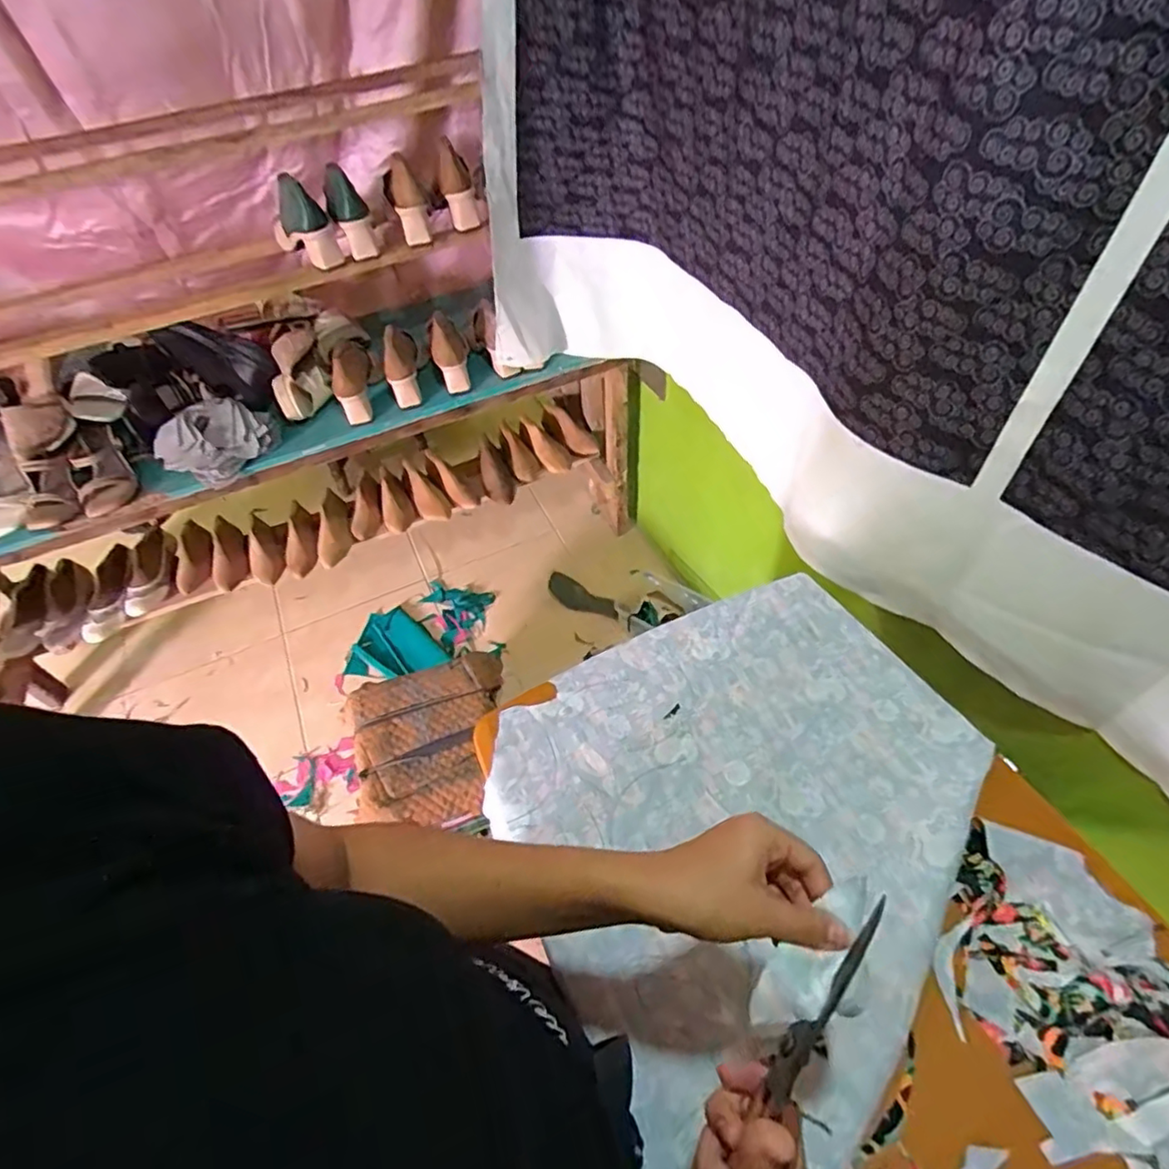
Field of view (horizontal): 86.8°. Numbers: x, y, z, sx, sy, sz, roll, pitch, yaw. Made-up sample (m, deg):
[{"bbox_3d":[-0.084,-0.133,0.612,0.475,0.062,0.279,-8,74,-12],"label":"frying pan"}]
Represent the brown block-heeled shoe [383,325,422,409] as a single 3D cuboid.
[{"bbox_3d":[-0.356,-0.424,1.205,0.061,0.073,0.145,-11,70,-4],"label":"brown block-heeled shoe"}]

